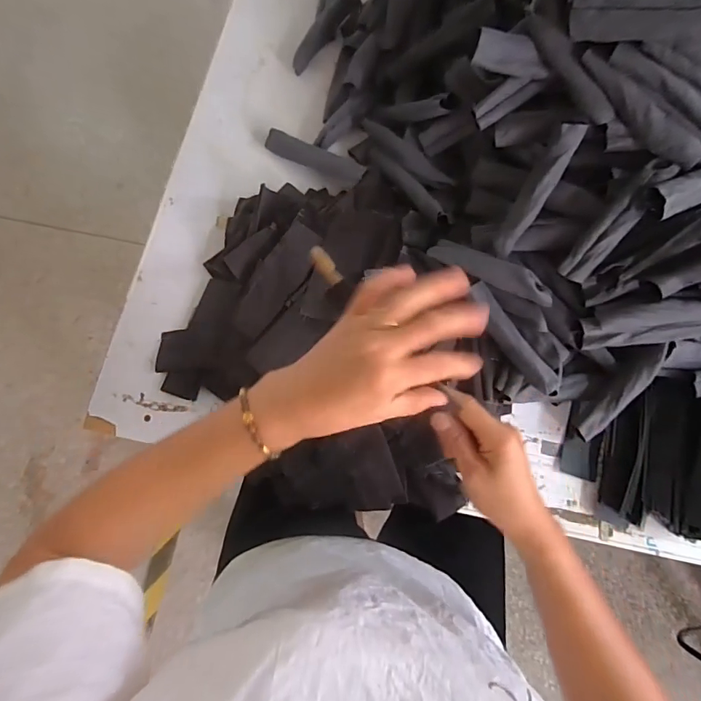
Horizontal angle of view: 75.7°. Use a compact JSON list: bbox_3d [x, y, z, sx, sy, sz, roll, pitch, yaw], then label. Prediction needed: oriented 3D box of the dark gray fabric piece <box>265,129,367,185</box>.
[{"bbox_3d":[-0.048,-0.265,0.614,0.140,0.015,0.027,24,77,4],"label":"dark gray fabric piece"}]

